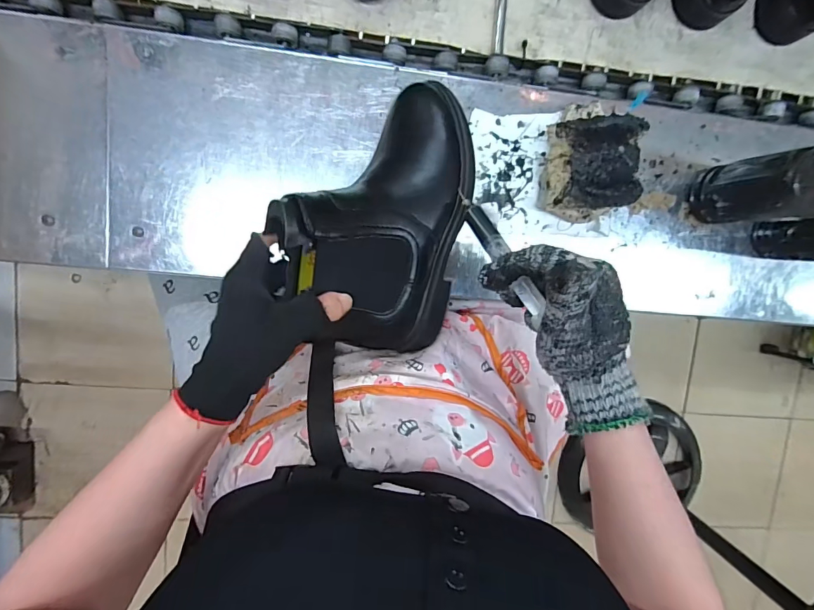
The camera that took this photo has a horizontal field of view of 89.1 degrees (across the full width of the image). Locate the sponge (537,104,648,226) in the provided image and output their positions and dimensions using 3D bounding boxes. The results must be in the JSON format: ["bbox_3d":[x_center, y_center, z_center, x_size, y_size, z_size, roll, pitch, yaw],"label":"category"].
[{"bbox_3d":[0.182,-0.143,0.409,0.077,0.082,0.112,-4,99,-3],"label":"sponge"}]

